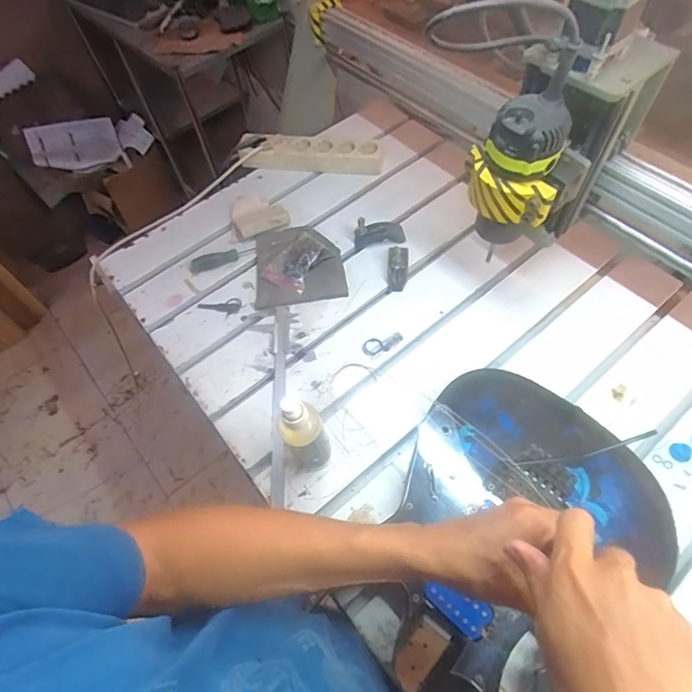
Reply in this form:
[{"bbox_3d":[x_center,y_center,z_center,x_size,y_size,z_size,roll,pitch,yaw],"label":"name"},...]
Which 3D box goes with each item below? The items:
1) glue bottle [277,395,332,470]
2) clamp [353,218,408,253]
[{"bbox_3d":[-0.051,0.108,0.537,0.053,0.168,0.045,-22,61,-8],"label":"glue bottle"},{"bbox_3d":[0.058,-0.201,0.776,0.089,0.045,0.045,-6,60,1],"label":"clamp"}]

